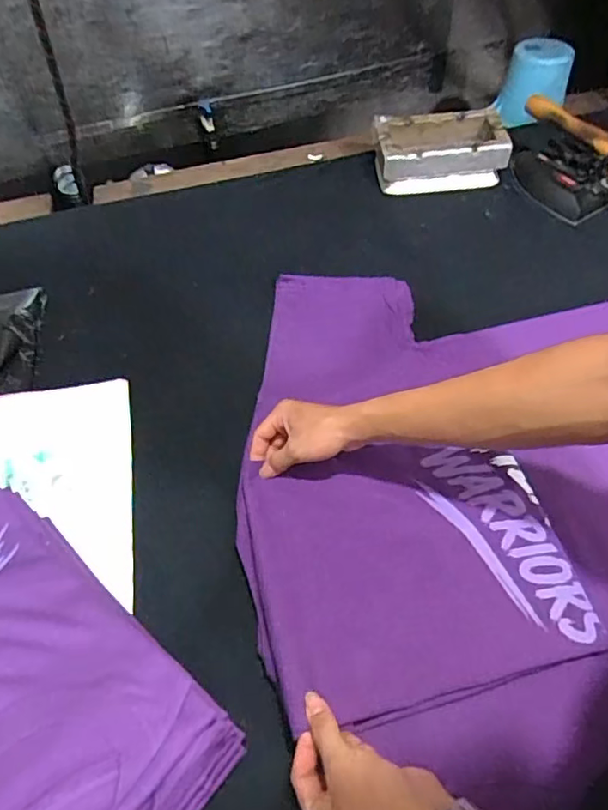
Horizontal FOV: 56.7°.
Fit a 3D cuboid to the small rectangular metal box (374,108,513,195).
[{"bbox_3d":[0.241,-0.451,1.003,0.223,0.077,0.122,-5,55,0],"label":"small rectangular metal box"}]

